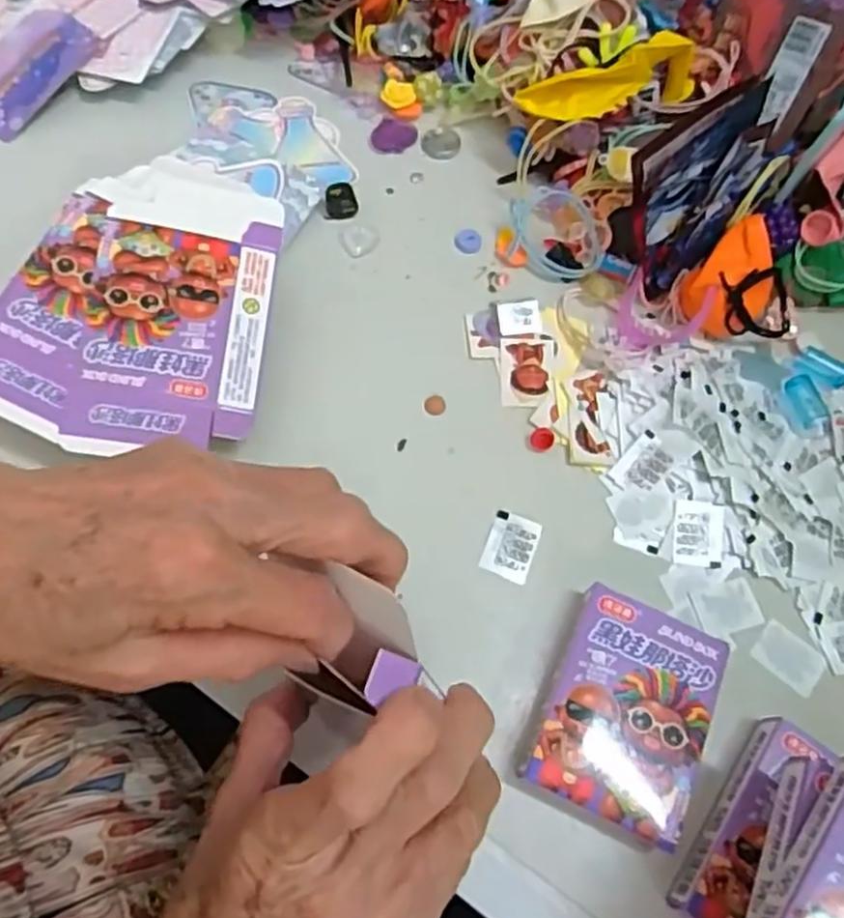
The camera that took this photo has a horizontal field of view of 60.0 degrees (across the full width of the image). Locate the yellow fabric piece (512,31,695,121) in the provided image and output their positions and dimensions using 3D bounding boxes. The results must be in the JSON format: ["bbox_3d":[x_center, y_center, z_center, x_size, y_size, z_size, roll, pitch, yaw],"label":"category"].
[{"bbox_3d":[0.103,-0.207,0.410,0.093,0.033,0.026,-10,68,10],"label":"yellow fabric piece"}]

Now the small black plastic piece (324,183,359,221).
[{"bbox_3d":[-0.048,-0.154,0.434,0.020,0.013,0.018,-5,67,-7],"label":"small black plastic piece"}]

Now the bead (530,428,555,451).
[{"bbox_3d":[0.064,-0.011,0.385,0.012,0.007,0.010,22,67,5],"label":"bead"}]

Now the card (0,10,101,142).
[{"bbox_3d":[-0.252,-0.247,0.458,0.068,0.007,0.087,38,83,15],"label":"card"}]

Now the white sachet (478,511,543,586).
[{"bbox_3d":[0.045,0.043,0.362,0.025,0.004,0.032,21,67,5],"label":"white sachet"}]

